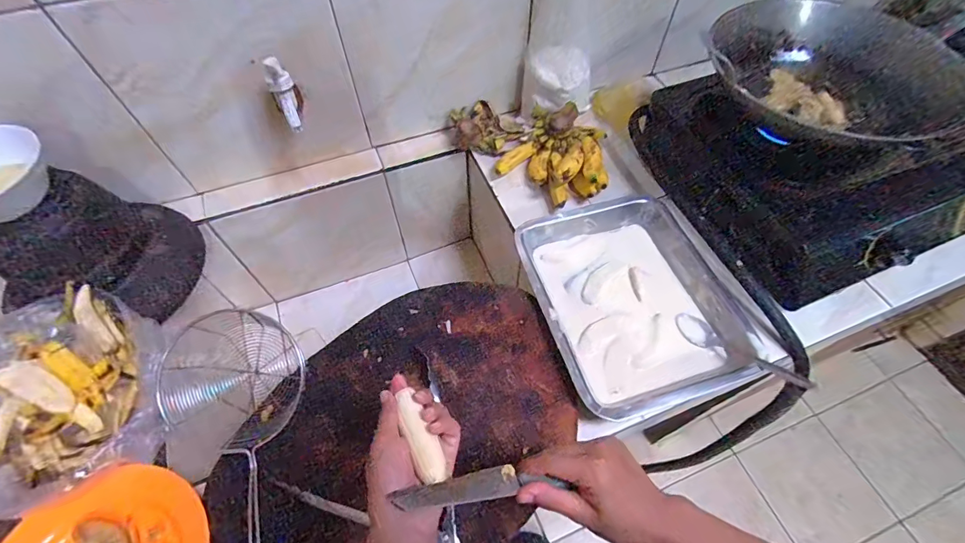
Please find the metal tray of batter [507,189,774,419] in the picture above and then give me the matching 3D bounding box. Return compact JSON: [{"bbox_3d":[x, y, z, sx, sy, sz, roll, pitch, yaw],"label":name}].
[{"bbox_3d":[0.196,0.033,0.577,0.236,0.047,0.296,-14,59,-9],"label":"metal tray of batter"}]

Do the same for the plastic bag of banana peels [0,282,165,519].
[{"bbox_3d":[-0.465,0.134,0.460,0.230,0.072,0.199,40,66,22],"label":"plastic bag of banana peels"}]

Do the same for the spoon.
[{"bbox_3d":[0.315,0.100,0.523,0.026,0.030,0.158,-35,39,-20],"label":"spoon"}]

